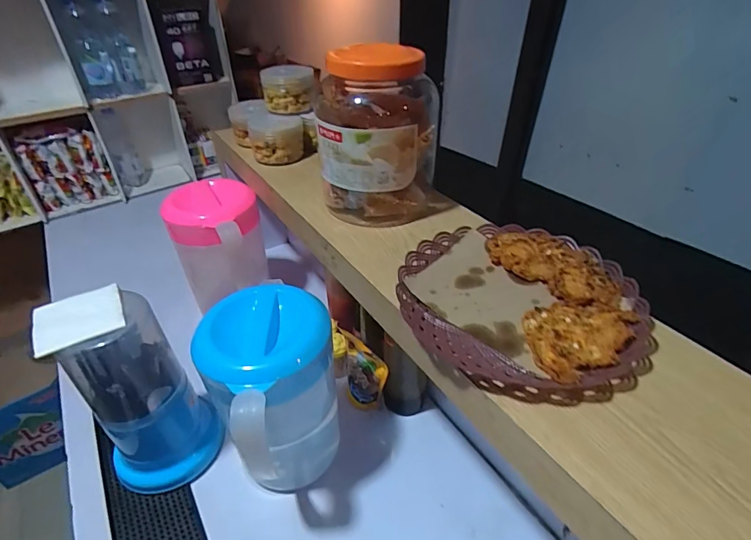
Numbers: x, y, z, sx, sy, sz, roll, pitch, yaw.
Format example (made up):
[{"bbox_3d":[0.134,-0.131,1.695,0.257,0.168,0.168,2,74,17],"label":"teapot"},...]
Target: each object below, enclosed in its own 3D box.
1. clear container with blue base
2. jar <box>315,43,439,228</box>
[{"bbox_3d":[-0.303,0.156,0.543,0.128,0.264,0.132,28,47,33],"label":"clear container with blue base"},{"bbox_3d":[0.004,-0.173,0.551,0.143,0.193,0.140,-1,38,1],"label":"jar"}]

